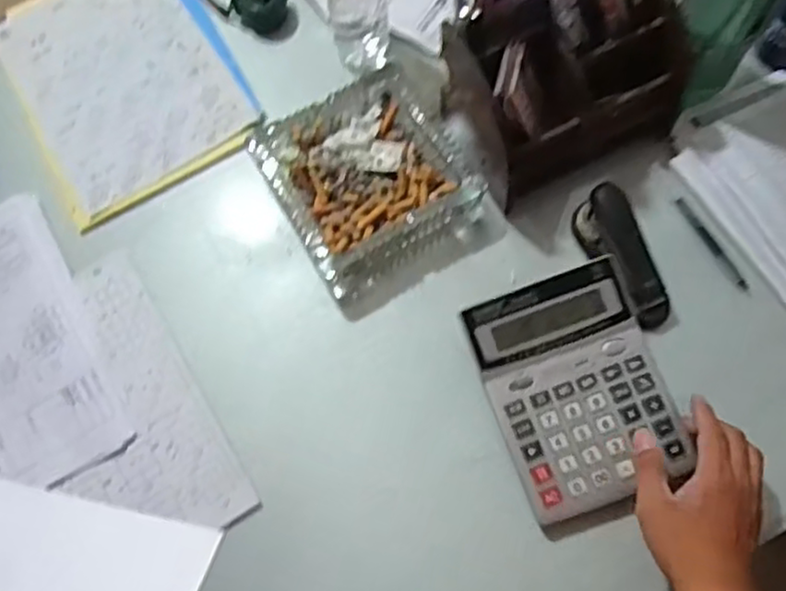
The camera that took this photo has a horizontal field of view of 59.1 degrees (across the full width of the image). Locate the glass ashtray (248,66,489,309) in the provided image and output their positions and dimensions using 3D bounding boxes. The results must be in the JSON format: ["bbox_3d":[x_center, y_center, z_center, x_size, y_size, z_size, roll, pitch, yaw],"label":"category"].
[{"bbox_3d":[-0.025,-0.118,0.697,0.176,0.046,0.194,-33,72,-8],"label":"glass ashtray"}]

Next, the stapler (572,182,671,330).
[{"bbox_3d":[0.215,-0.036,0.646,0.044,0.050,0.133,-21,71,-3],"label":"stapler"}]

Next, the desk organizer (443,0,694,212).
[{"bbox_3d":[0.161,-0.206,0.640,0.204,0.169,0.136,-25,71,-5],"label":"desk organizer"}]

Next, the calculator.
[{"bbox_3d":[0.163,0.078,0.601,0.148,0.031,0.192,-19,71,-4],"label":"calculator"}]

